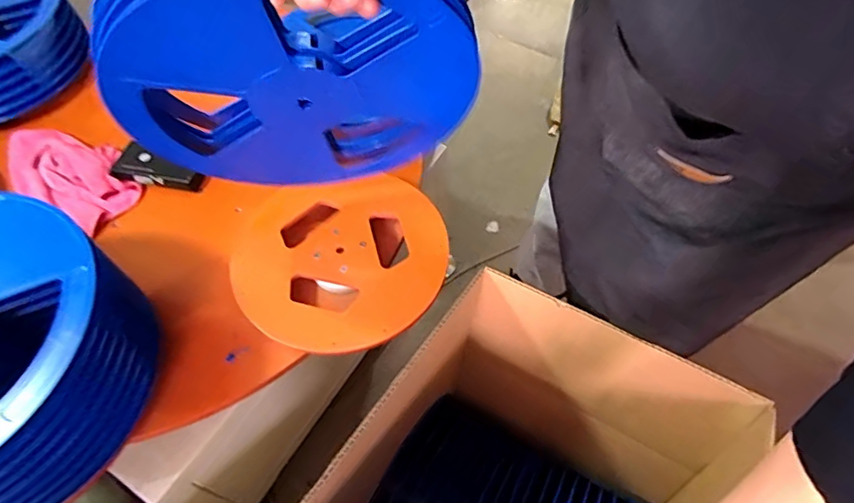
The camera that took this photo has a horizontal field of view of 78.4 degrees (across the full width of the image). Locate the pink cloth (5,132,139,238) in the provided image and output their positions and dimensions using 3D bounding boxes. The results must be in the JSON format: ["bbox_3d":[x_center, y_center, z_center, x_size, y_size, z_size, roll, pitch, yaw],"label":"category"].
[{"bbox_3d":[-0.555,-0.125,0.805,0.257,0.034,0.127,24,60,17],"label":"pink cloth"}]

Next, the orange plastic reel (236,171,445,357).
[{"bbox_3d":[-0.112,0.014,0.679,0.262,0.051,0.245,-1,56,2],"label":"orange plastic reel"}]

